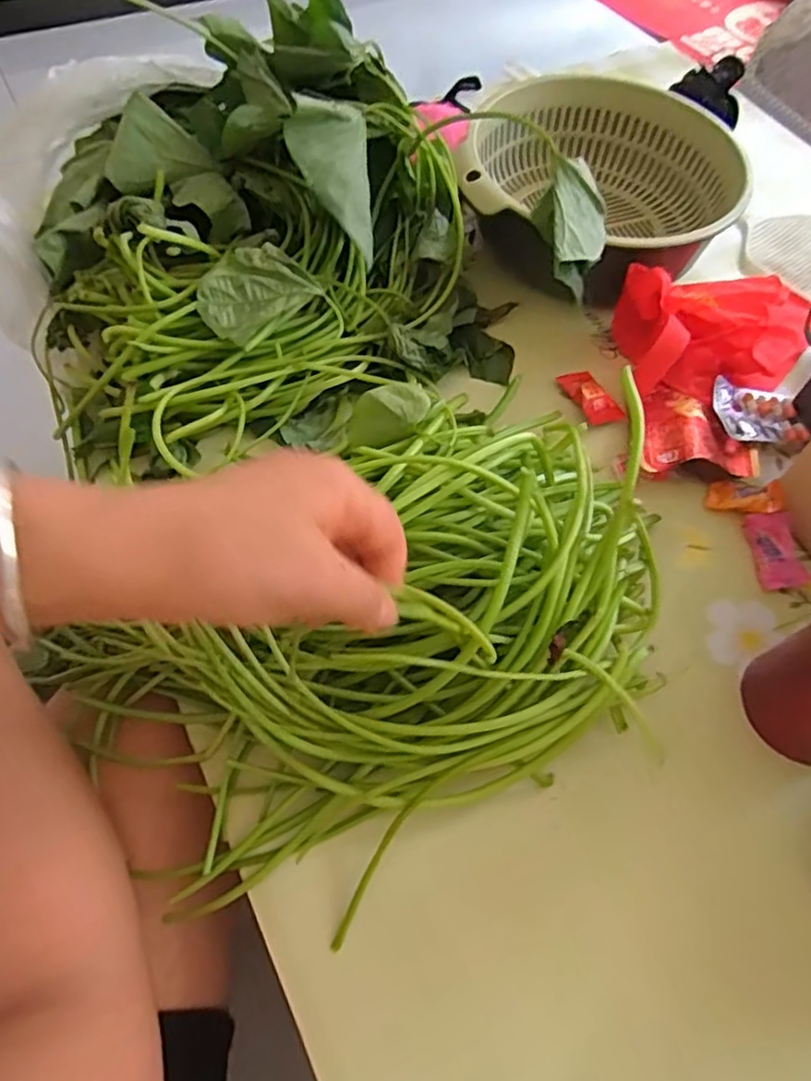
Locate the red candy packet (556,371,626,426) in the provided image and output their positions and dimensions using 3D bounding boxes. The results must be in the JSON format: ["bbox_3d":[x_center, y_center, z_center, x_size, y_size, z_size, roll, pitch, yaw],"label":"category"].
[{"bbox_3d":[0.138,-0.108,0.487,0.025,0.005,0.054,-29,66,0],"label":"red candy packet"}]

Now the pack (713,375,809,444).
[{"bbox_3d":[0.261,-0.093,0.480,0.076,0.007,0.048,1,62,-19],"label":"pack"}]

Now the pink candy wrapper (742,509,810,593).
[{"bbox_3d":[0.244,0.006,0.430,0.029,0.013,0.052,-3,59,-4],"label":"pink candy wrapper"}]

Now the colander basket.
[{"bbox_3d":[0.171,-0.293,0.552,0.197,0.095,0.207,14,59,6],"label":"colander basket"}]

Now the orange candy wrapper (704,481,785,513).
[{"bbox_3d":[0.231,-0.029,0.443,0.047,0.008,0.024,3,55,20],"label":"orange candy wrapper"}]

